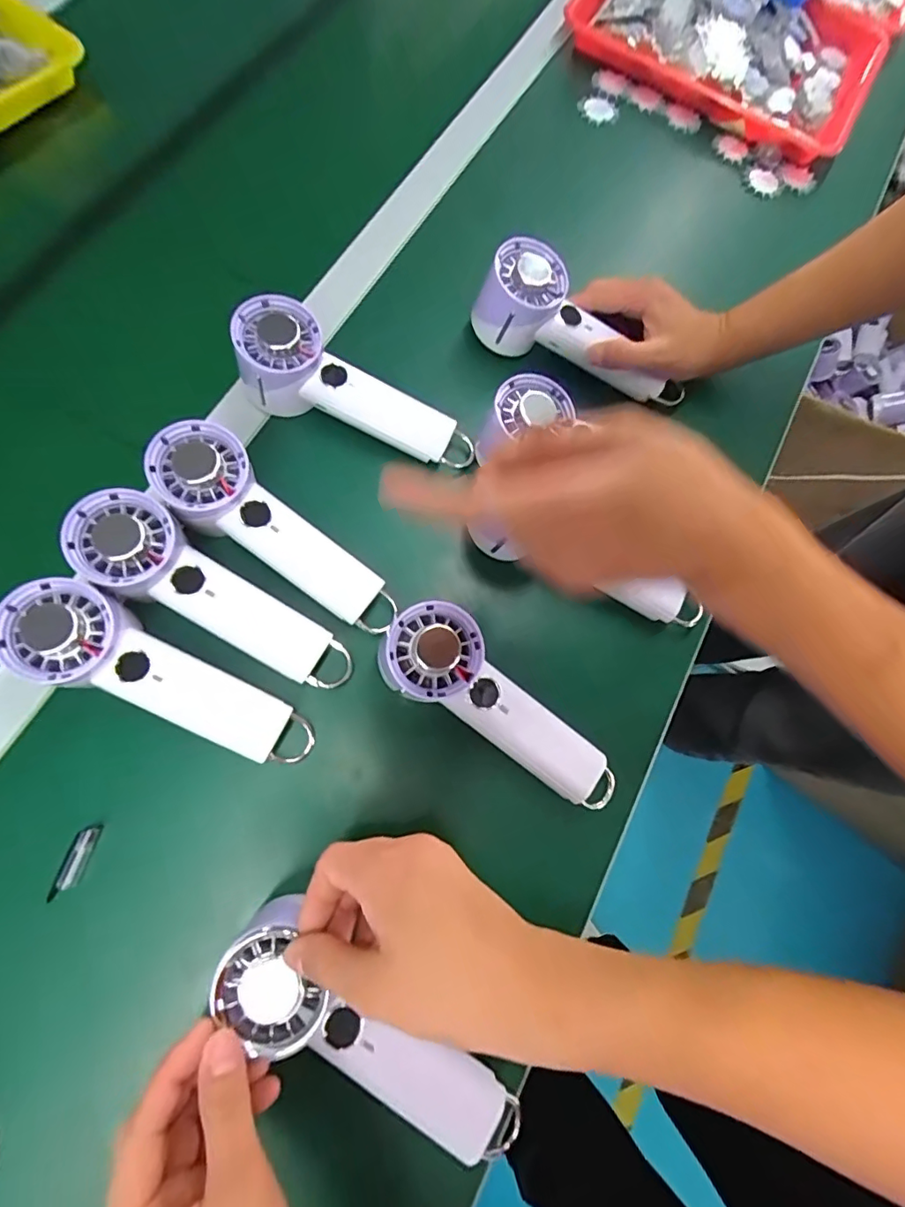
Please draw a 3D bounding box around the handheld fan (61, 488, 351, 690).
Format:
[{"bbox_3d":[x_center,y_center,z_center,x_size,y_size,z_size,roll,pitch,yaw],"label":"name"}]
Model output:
[{"bbox_3d":[-0.163,-0.003,0.366,0.196,0.054,0.062,37,74,-22],"label":"handheld fan"}]

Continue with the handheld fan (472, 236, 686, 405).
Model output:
[{"bbox_3d":[0.114,-0.228,0.465,0.201,0.073,0.061,28,74,-13],"label":"handheld fan"}]

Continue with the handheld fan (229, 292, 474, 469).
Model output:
[{"bbox_3d":[-0.081,-0.165,0.431,0.193,0.066,0.060,24,74,-15],"label":"handheld fan"}]

